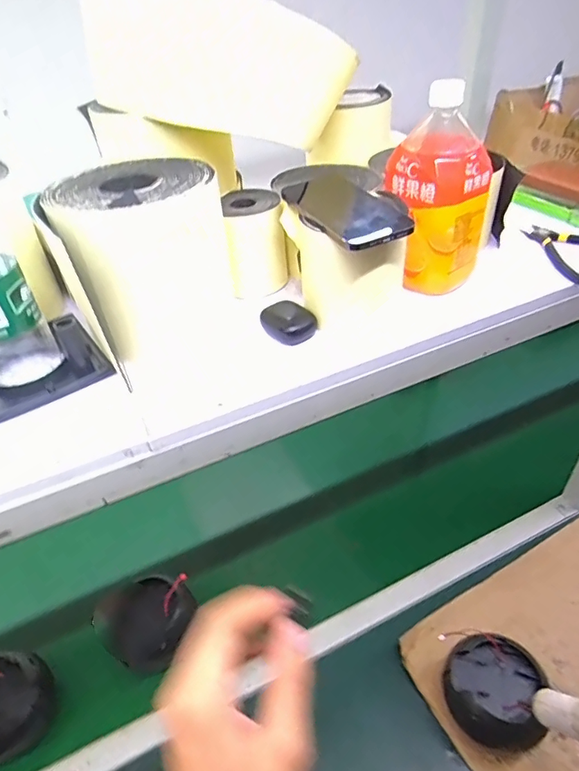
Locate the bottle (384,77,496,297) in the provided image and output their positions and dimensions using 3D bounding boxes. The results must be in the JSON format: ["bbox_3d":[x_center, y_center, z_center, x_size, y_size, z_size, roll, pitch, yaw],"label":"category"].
[{"bbox_3d":[0.153,-0.199,0.517,0.077,0.191,0.095,-25,44,-24],"label":"bottle"}]

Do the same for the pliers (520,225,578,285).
[{"bbox_3d":[0.362,-0.177,0.615,0.130,0.019,0.134,-19,42,-18],"label":"pliers"}]

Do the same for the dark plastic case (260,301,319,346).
[{"bbox_3d":[-0.002,-0.066,0.518,0.047,0.019,0.056,-25,44,-23],"label":"dark plastic case"}]

